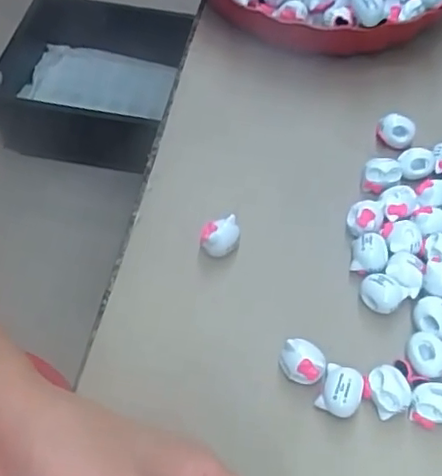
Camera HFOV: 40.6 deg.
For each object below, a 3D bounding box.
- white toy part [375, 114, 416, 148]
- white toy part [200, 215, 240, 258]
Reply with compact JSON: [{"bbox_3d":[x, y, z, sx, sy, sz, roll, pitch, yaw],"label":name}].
[{"bbox_3d":[0.125,-0.077,0.428,0.026,0.020,0.015,22,59,12],"label":"white toy part"},{"bbox_3d":[-0.001,0.000,0.376,0.024,0.020,0.016,-9,57,-8],"label":"white toy part"}]

